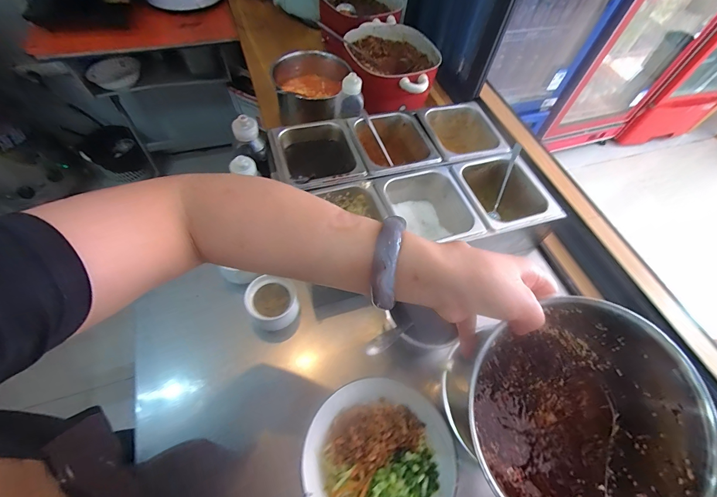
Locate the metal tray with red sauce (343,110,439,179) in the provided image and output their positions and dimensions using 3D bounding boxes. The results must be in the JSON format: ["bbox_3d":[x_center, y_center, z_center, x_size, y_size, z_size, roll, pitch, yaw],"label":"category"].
[{"bbox_3d":[0.079,-0.210,0.751,0.168,0.095,0.181,-17,58,-11],"label":"metal tray with red sauce"}]

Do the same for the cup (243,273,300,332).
[{"bbox_3d":[-0.146,0.094,0.567,0.081,0.062,0.076,0,56,0],"label":"cup"}]

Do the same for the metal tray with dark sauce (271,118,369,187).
[{"bbox_3d":[-0.083,-0.173,0.715,0.173,0.112,0.178,-13,57,-8],"label":"metal tray with dark sauce"}]

